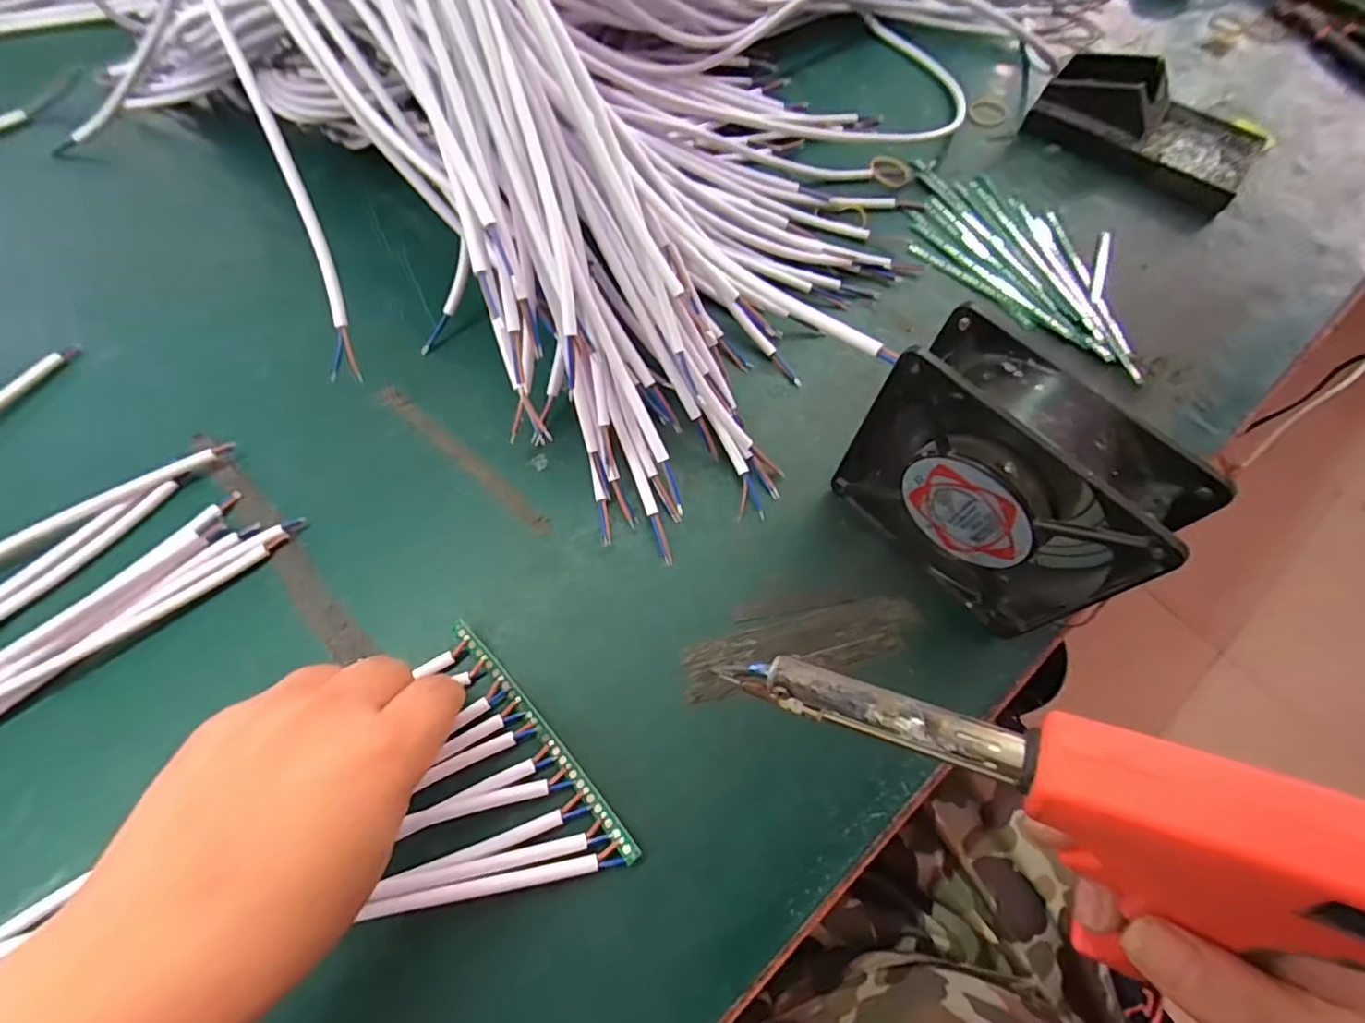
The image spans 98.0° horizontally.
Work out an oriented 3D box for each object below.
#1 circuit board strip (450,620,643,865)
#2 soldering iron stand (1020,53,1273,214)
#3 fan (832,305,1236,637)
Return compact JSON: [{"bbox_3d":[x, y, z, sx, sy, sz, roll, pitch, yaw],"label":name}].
[{"bbox_3d":[-0.064,0.102,0.272,0.007,0.005,0.134,-39,73,-17],"label":"circuit board strip"},{"bbox_3d":[0.348,-0.294,0.443,0.152,0.041,0.082,32,68,12],"label":"soldering iron stand"},{"bbox_3d":[0.138,-0.009,0.270,0.039,0.122,0.118,-36,72,-17],"label":"fan"}]

